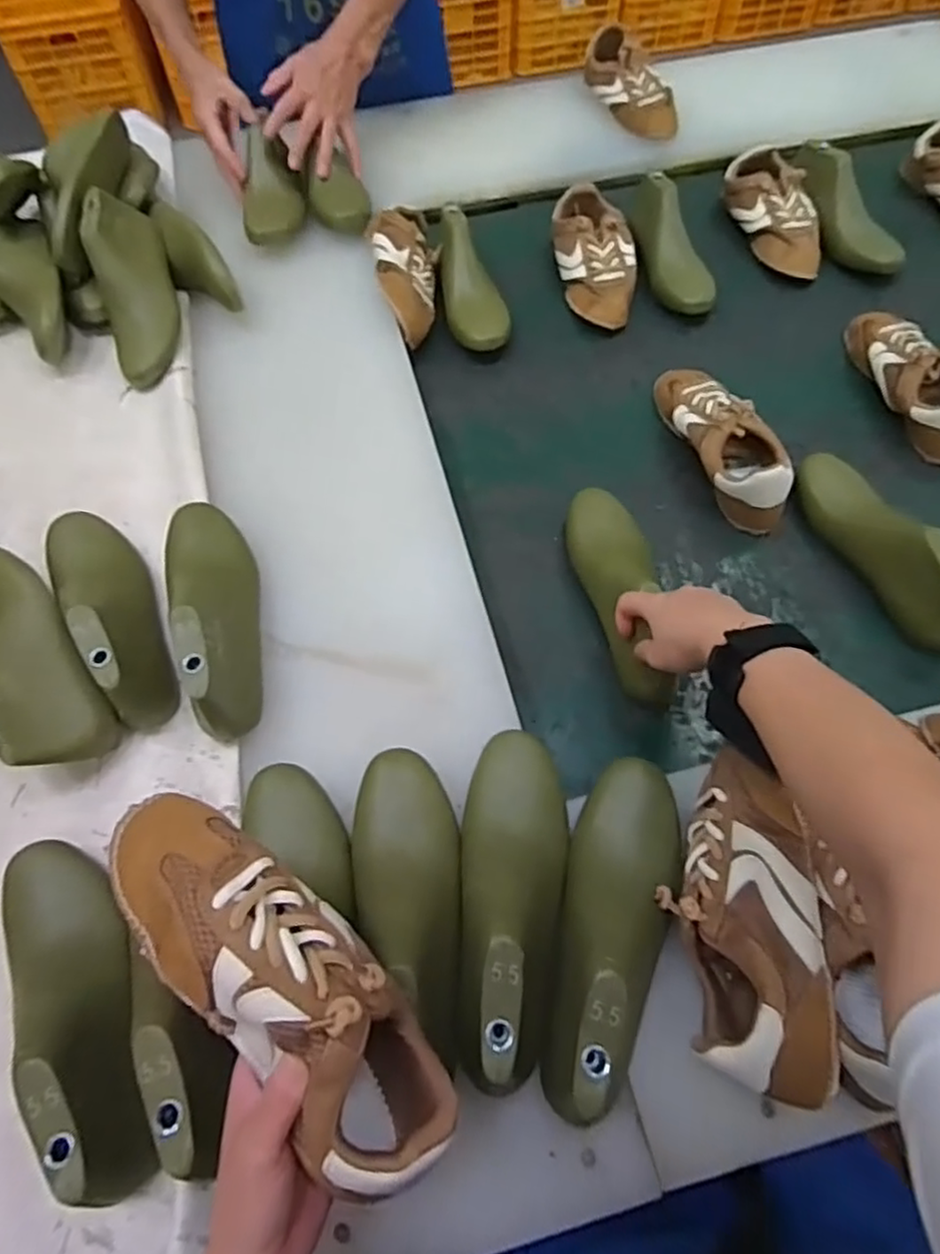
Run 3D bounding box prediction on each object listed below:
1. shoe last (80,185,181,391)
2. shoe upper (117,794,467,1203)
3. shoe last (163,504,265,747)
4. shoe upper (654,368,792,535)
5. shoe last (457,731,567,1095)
[{"bbox_3d":[-0.374,-0.378,0.757,0.077,0.071,0.221,-12,86,-5],"label":"shoe last"},{"bbox_3d":[-0.097,0.172,0.342,0.072,0.088,0.208,-42,87,-19],"label":"shoe upper"},{"bbox_3d":[-0.221,-0.026,0.576,0.069,0.075,0.240,-22,64,-8],"label":"shoe last"},{"bbox_3d":[0.260,-0.204,0.718,0.081,0.067,0.226,-19,63,-7],"label":"shoe upper"},{"bbox_3d":[0.029,0.178,0.462,0.073,0.079,0.235,3,63,5],"label":"shoe last"}]

